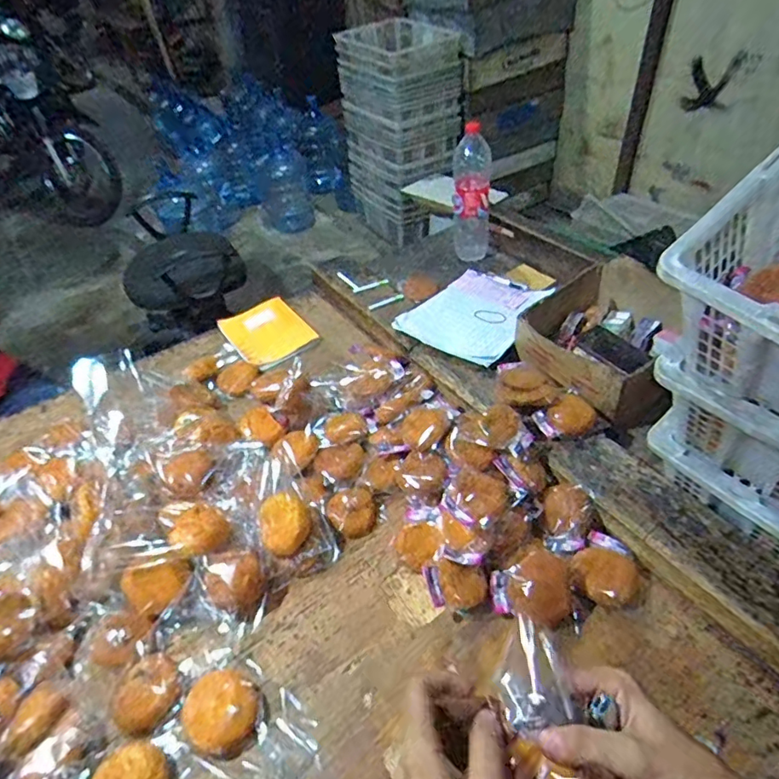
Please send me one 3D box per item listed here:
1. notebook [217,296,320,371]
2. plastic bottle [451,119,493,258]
[{"bbox_3d":[-0.272,-0.130,1.178,0.160,0.014,0.221,-33,53,-18],"label":"notebook"},{"bbox_3d":[0.201,-0.455,1.281,0.090,0.317,0.077,0,44,6],"label":"plastic bottle"}]

